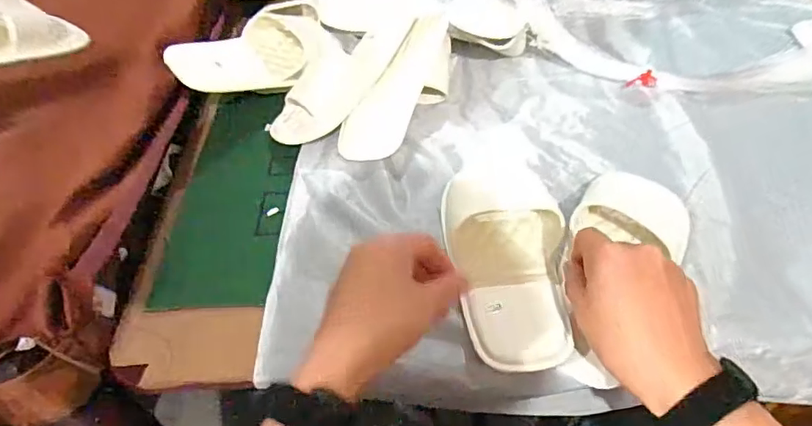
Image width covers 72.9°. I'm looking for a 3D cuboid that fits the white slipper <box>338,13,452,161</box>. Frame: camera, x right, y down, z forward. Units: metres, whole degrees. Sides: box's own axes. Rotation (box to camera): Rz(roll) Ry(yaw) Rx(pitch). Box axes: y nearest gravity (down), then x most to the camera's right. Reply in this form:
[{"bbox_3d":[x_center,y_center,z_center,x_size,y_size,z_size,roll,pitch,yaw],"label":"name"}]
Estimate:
[{"bbox_3d":[0.002,-0.137,0.636,0.067,0.055,0.215,22,67,22],"label":"white slipper"}]

